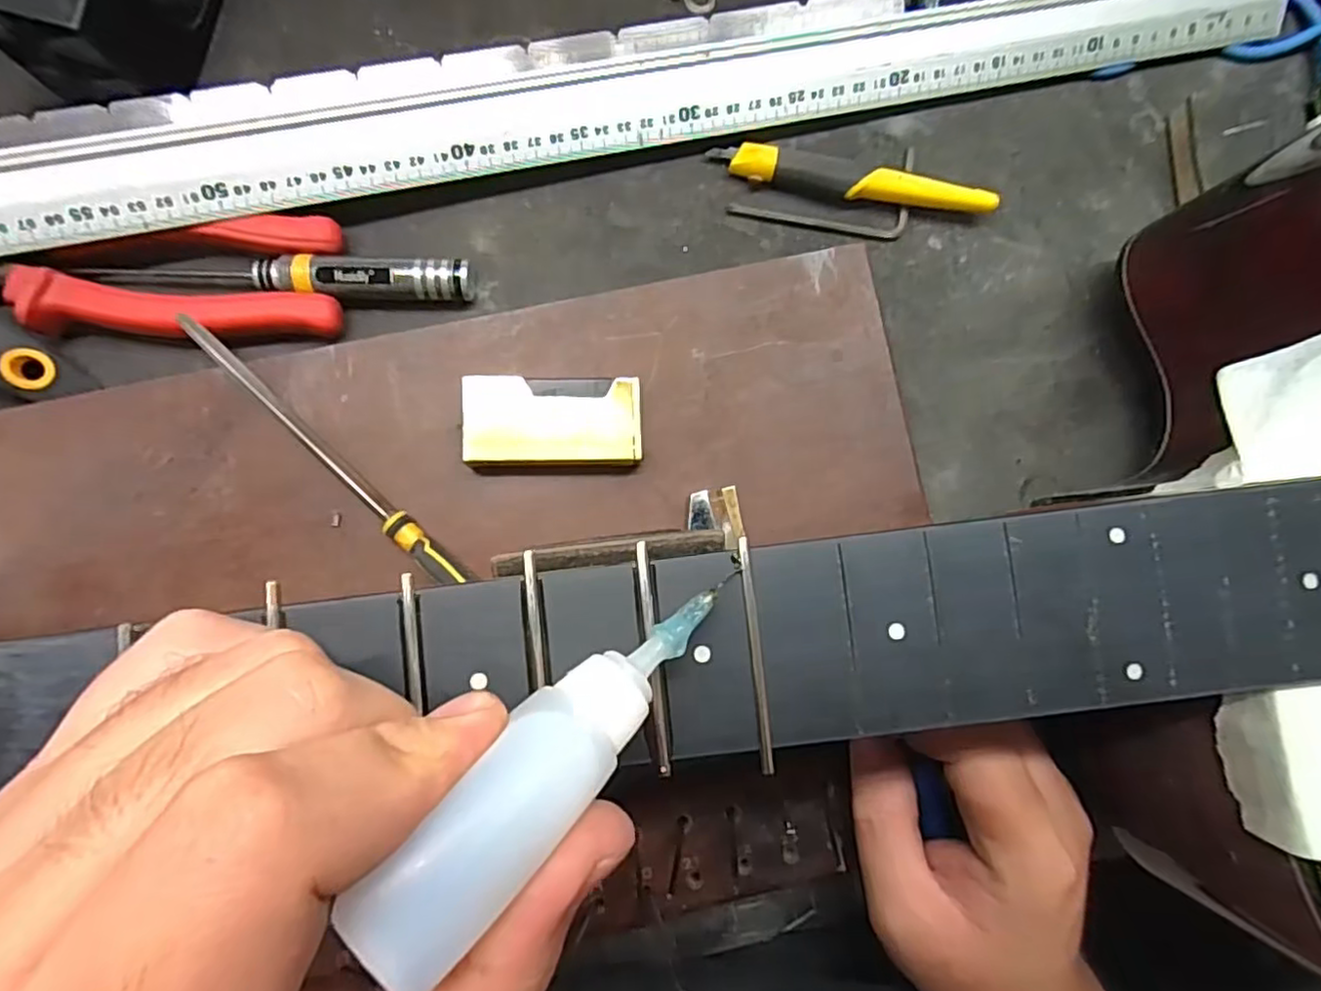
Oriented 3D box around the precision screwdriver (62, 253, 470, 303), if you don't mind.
[{"bbox_3d":[-0.162,-0.092,0.279,0.159,0.017,0.017,-1,86,-4],"label":"precision screwdriver"}]

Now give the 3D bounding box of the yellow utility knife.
[{"bbox_3d":[0.088,-0.146,0.301,0.128,0.016,0.019,11,85,-3],"label":"yellow utility knife"}]

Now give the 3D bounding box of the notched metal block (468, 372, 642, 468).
[{"bbox_3d":[-0.042,-0.028,0.260,0.067,0.014,0.035,0,86,-4],"label":"notched metal block"}]

